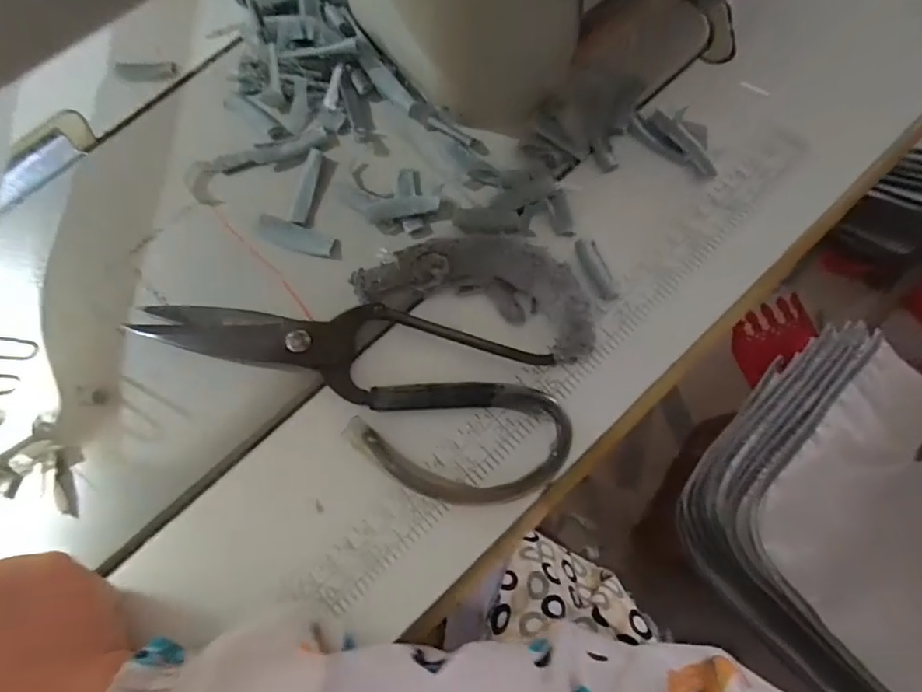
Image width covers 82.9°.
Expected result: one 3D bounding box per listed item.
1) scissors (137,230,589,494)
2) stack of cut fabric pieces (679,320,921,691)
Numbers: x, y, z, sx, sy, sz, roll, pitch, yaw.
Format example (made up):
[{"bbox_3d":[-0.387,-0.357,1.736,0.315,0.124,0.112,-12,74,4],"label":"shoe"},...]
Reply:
[{"bbox_3d":[-0.037,-0.010,0.233,0.187,0.017,0.111,23,78,7],"label":"scissors"},{"bbox_3d":[0.389,0.171,0.484,0.272,0.087,0.286,-41,77,-7],"label":"stack of cut fabric pieces"}]

